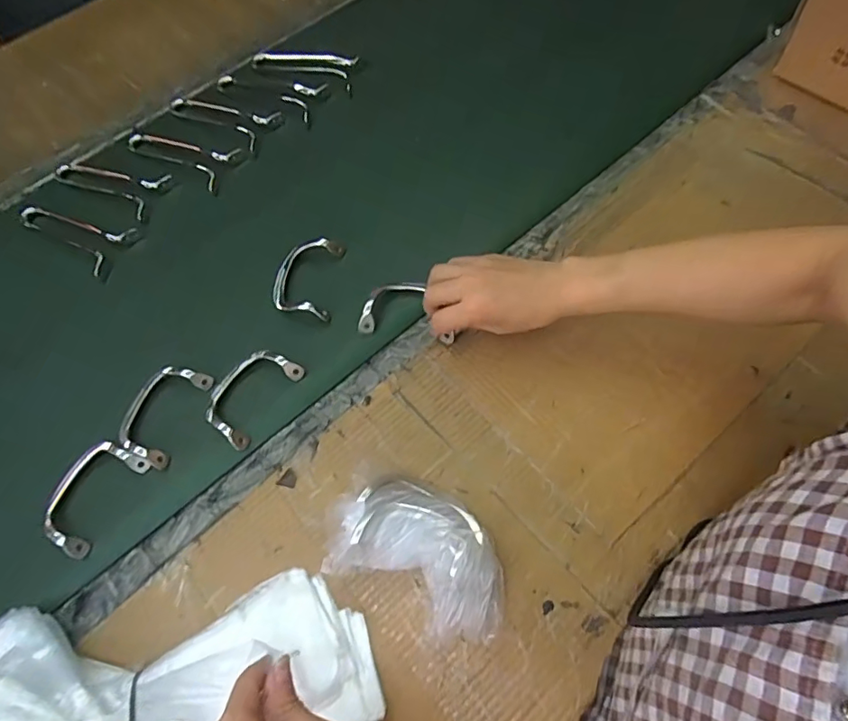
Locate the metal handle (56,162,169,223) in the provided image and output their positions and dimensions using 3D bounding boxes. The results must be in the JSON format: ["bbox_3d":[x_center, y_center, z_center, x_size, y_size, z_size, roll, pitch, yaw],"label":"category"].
[{"bbox_3d":[-0.403,-0.227,0.672,0.161,0.009,0.066,20,67,13],"label":"metal handle"}]

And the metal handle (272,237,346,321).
[{"bbox_3d":[-0.134,-0.091,0.586,0.074,0.025,0.098,4,64,6],"label":"metal handle"}]

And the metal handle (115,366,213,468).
[{"bbox_3d":[-0.259,0.051,0.520,0.058,0.018,0.098,11,65,9],"label":"metal handle"}]

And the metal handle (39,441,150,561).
[{"bbox_3d":[-0.307,0.124,0.487,0.055,0.013,0.098,33,69,-11],"label":"metal handle"}]

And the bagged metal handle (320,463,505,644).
[{"bbox_3d":[-0.002,0.150,0.429,0.155,0.076,0.102,26,69,15],"label":"bagged metal handle"}]

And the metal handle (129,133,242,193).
[{"bbox_3d":[-0.325,-0.270,0.686,0.160,0.013,0.067,18,67,12],"label":"metal handle"}]

